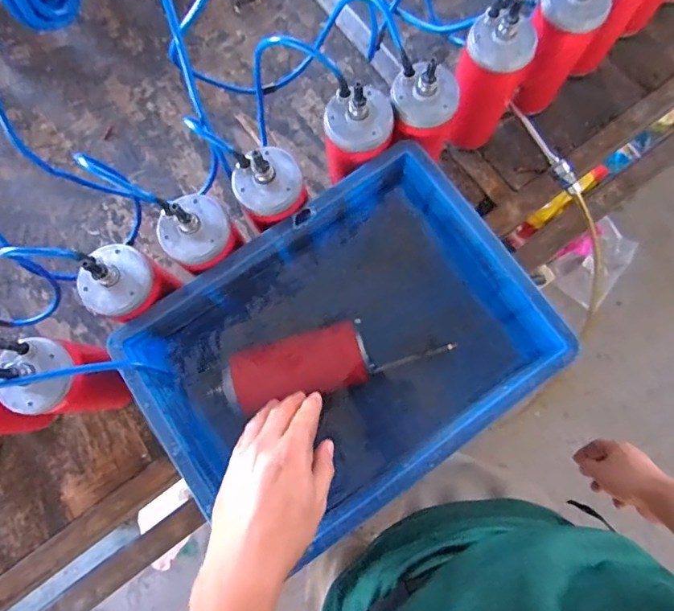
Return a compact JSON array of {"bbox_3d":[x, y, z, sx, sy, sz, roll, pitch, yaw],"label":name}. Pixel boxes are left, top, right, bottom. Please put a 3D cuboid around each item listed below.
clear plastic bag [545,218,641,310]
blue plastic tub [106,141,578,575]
[{"bbox_3d":[0.801,-0.129,1.404,0.198,0.069,0.257,44,83,9],"label":"clear plastic bag"},{"bbox_3d":[0.005,0.049,0.519,0.395,0.115,0.297,-35,80,-5],"label":"blue plastic tub"}]

